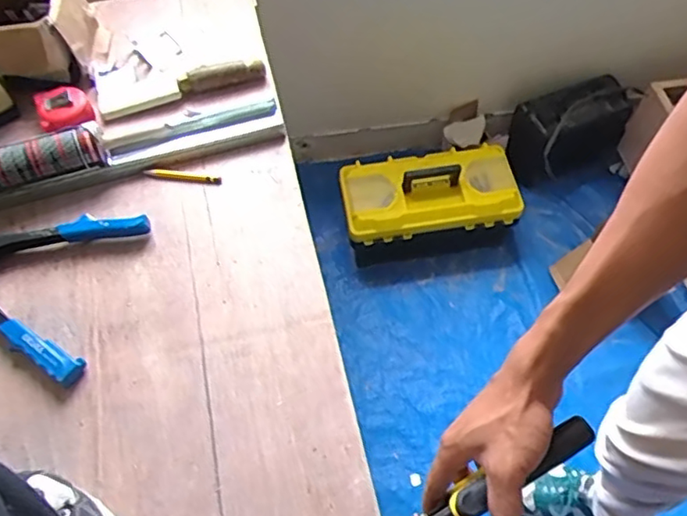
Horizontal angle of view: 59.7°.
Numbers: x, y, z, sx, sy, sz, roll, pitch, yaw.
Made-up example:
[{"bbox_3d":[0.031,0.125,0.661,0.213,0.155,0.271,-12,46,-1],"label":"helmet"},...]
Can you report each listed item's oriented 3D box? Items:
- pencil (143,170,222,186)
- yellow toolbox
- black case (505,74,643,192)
[{"bbox_3d":[-0.198,-0.100,0.737,0.097,0.007,0.011,8,58,8],"label":"pencil"},{"bbox_3d":[0.203,-0.118,1.465,0.399,0.218,0.199,-10,57,-3],"label":"yellow toolbox"},{"bbox_3d":[0.562,-0.312,1.519,0.343,0.228,0.123,-17,58,-8],"label":"black case"}]

